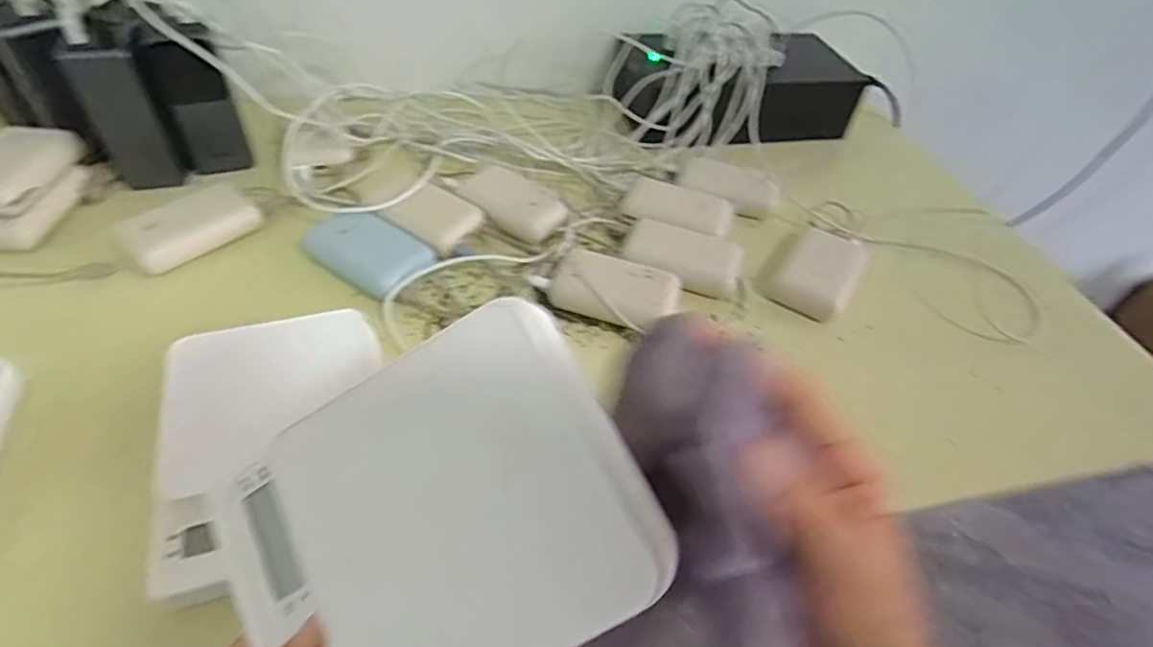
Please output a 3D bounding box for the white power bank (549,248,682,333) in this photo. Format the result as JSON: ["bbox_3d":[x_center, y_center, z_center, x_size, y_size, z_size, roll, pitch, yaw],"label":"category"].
[{"bbox_3d":[0.032,-0.029,0.493,0.101,0.024,0.061,19,49,12],"label":"white power bank"}]

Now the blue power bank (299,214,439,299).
[{"bbox_3d":[-0.175,-0.062,0.497,0.099,0.017,0.063,34,68,13],"label":"blue power bank"}]

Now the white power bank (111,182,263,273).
[{"bbox_3d":[-0.329,-0.084,0.507,0.066,0.019,0.103,34,53,23],"label":"white power bank"}]

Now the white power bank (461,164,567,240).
[{"bbox_3d":[-0.063,-0.116,0.557,0.098,0.023,0.058,37,54,25],"label":"white power bank"}]

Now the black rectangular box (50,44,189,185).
[{"bbox_3d":[-0.387,-0.176,0.510,0.052,0.120,0.021,-20,52,-22],"label":"black rectangular box"}]

